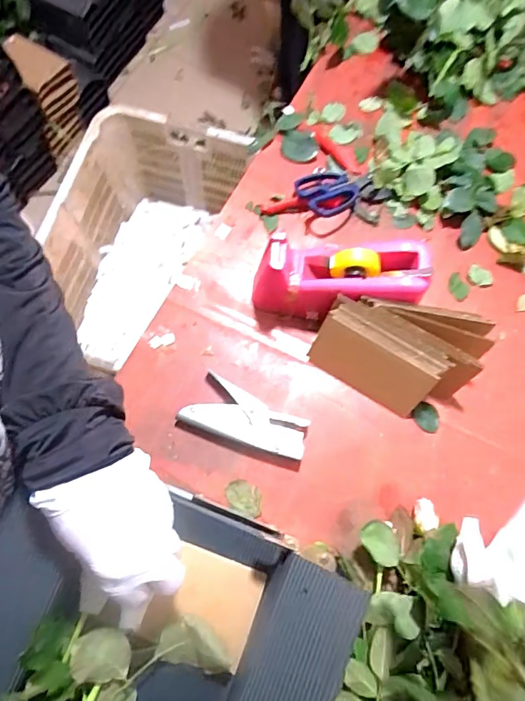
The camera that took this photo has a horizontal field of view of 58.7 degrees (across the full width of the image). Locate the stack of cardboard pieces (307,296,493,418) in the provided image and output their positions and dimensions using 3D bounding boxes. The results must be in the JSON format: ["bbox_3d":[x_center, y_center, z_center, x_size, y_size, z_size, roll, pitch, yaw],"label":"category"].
[{"bbox_3d":[0.158,0.003,0.561,0.185,0.076,0.125,21,75,5],"label":"stack of cardboard pieces"}]

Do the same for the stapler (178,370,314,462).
[{"bbox_3d":[-0.019,0.081,0.562,0.147,0.027,0.063,22,75,5],"label":"stapler"}]

